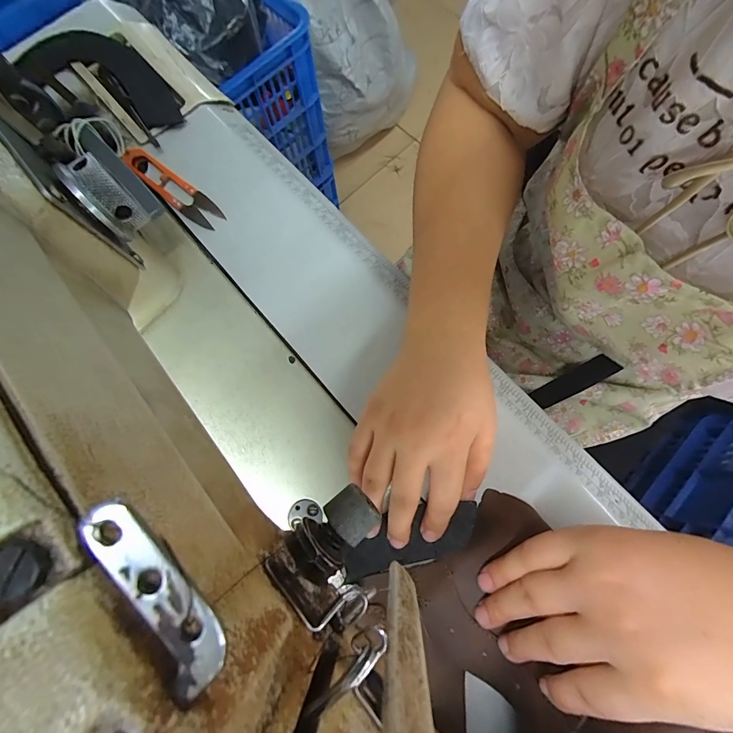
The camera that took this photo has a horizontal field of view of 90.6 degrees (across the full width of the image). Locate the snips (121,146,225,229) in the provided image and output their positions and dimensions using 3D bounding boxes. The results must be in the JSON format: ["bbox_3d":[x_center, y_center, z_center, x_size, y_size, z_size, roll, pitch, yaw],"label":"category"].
[{"bbox_3d":[-0.182,-0.168,0.340,0.117,0.009,0.026,40,80,9],"label":"snips"}]

